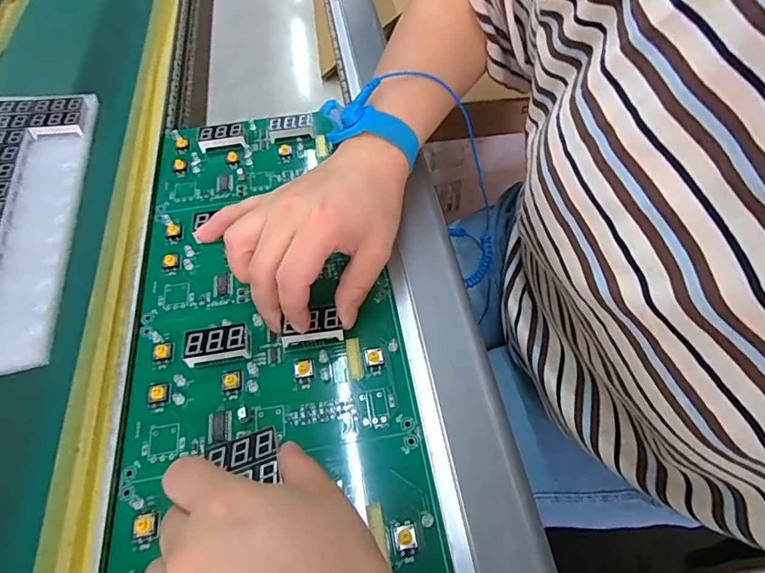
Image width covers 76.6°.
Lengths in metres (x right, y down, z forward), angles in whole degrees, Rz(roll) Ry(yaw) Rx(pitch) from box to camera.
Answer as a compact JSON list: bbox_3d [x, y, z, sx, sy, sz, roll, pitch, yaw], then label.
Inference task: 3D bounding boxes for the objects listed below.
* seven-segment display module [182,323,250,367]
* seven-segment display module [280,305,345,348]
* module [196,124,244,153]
[{"bbox_3d":[-0.104,0.037,0.305,0.040,0.012,0.021,-11,55,-5],"label":"seven-segment display module"},{"bbox_3d":[-0.046,0.025,0.305,0.038,0.013,0.020,-15,56,-7],"label":"seven-segment display module"},{"bbox_3d":[-0.139,-0.128,0.417,0.039,0.009,0.021,-9,55,-3],"label":"module"}]

